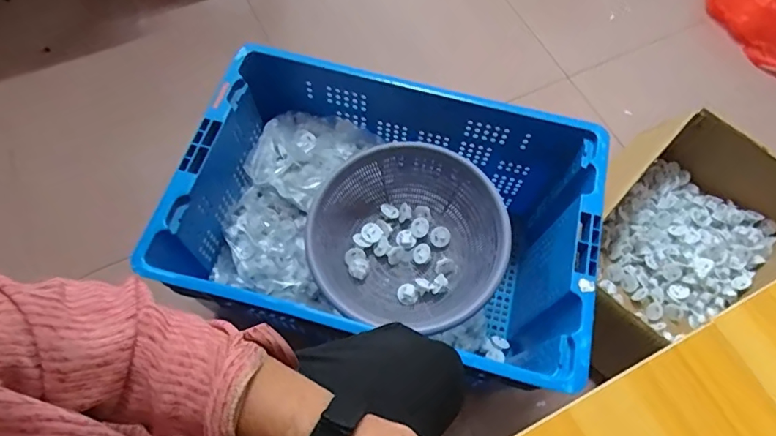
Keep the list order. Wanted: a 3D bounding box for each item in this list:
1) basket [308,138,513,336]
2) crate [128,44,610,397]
[{"bbox_3d":[0.042,0.016,0.784,0.280,0.142,0.288,1,66,-1],"label":"basket"},{"bbox_3d":[-0.002,0.020,0.809,0.569,0.292,0.387,15,66,5],"label":"crate"}]

